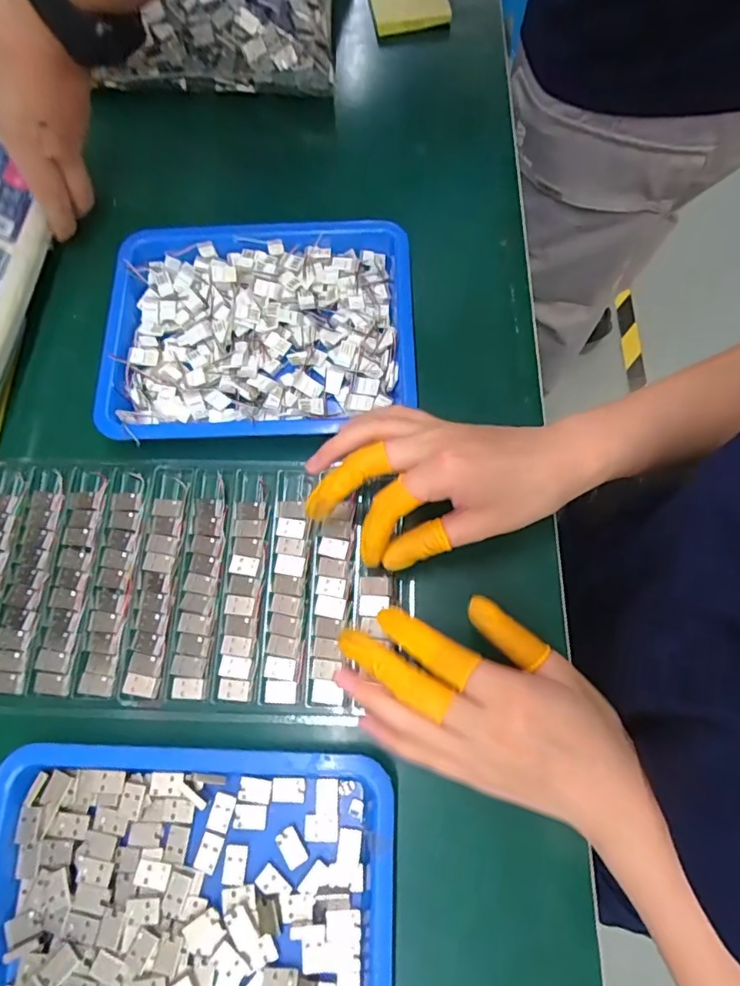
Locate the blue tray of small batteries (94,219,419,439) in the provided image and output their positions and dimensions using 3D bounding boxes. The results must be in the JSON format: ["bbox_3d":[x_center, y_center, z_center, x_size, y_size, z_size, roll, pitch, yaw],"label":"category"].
[{"bbox_3d":[-0.079,-0.117,0.374,0.215,0.029,0.166,-1,72,-2],"label":"blue tray of small batteries"}]

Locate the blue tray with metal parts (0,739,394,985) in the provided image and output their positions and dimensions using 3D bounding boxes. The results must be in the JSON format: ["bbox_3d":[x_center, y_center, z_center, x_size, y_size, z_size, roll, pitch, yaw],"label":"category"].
[{"bbox_3d":[-0.101,0.224,0.269,0.218,0.028,0.172,3,72,-1],"label":"blue tray with metal parts"}]

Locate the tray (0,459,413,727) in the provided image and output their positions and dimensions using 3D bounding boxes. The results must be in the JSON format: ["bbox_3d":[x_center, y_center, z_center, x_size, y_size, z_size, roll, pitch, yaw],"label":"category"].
[{"bbox_3d":[-0.125,0.055,0.334,0.271,0.018,0.159,3,72,-1],"label":"tray"}]

